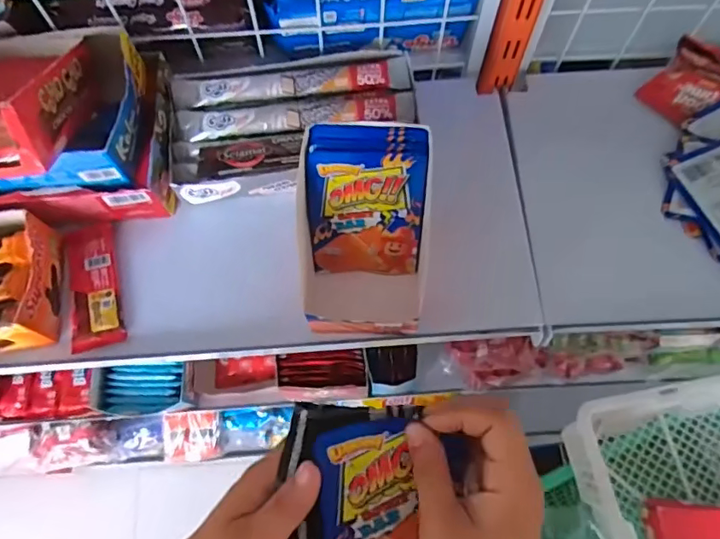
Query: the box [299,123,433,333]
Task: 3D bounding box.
[{"bbox_3d":[0.004,-0.027,0.462,0.107,0.160,0.121,3,70,2],"label":"box"}]

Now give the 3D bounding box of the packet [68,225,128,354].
[{"bbox_3d":[-0.245,0.015,0.482,0.044,0.007,0.116,-15,70,-5],"label":"packet"}]

